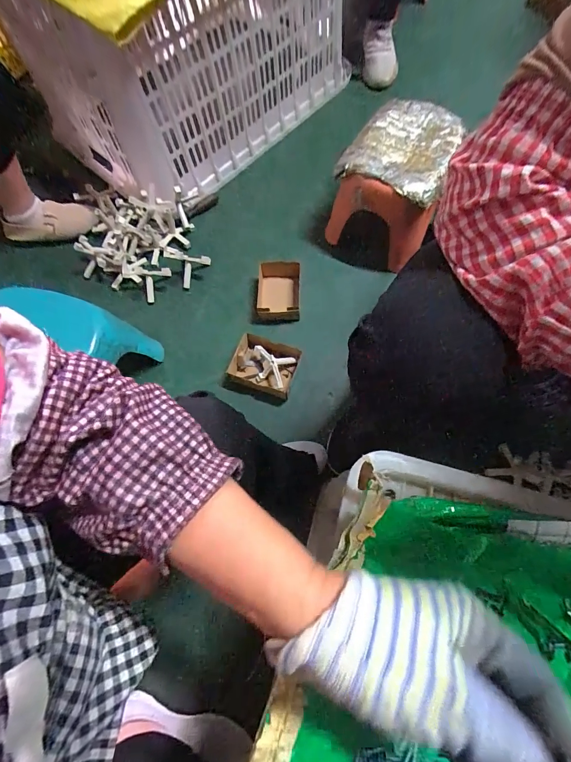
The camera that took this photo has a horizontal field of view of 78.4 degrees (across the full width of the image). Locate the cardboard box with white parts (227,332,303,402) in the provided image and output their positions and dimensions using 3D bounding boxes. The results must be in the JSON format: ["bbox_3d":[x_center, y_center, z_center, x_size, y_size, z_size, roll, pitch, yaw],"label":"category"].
[{"bbox_3d":[-0.049,-0.028,0.758,0.141,0.051,0.124,16,71,8],"label":"cardboard box with white parts"}]

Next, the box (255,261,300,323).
[{"bbox_3d":[-0.018,-0.214,0.831,0.104,0.057,0.141,0,70,2],"label":"box"}]

